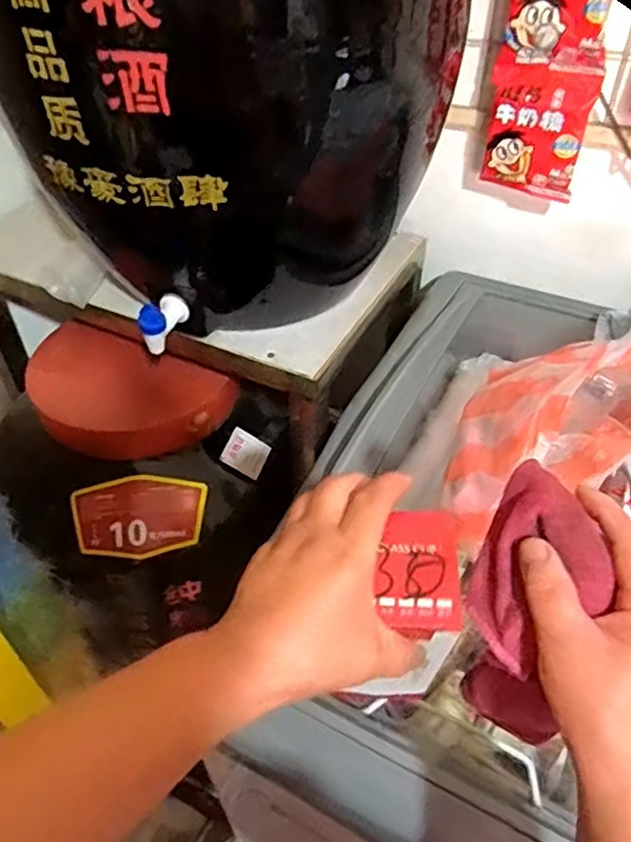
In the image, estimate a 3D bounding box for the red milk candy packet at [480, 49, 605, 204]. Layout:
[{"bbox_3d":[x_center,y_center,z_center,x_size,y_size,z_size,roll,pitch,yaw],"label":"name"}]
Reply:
[{"bbox_3d":[0.232,-0.303,0.671,0.099,0.129,0.026,22,49,22],"label":"red milk candy packet"}]

